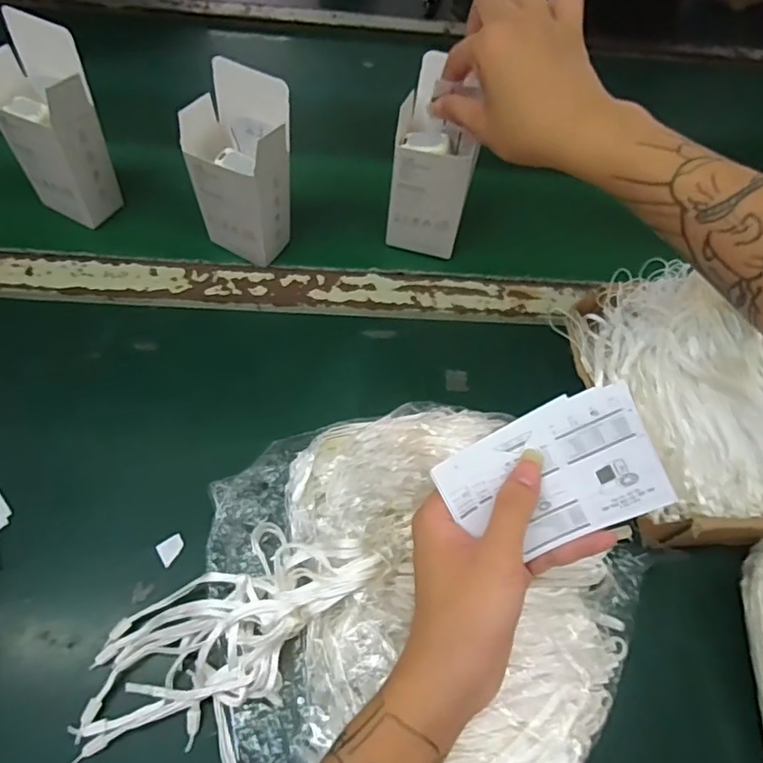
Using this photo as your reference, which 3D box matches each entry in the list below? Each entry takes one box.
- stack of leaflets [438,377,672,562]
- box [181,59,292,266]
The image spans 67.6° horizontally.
[{"bbox_3d":[0.095,0.053,0.320,0.116,0.015,0.073,-22,85,3],"label":"stack of leaflets"},{"bbox_3d":[-0.113,-0.167,0.453,0.070,0.151,0.045,27,60,11],"label":"box"}]

